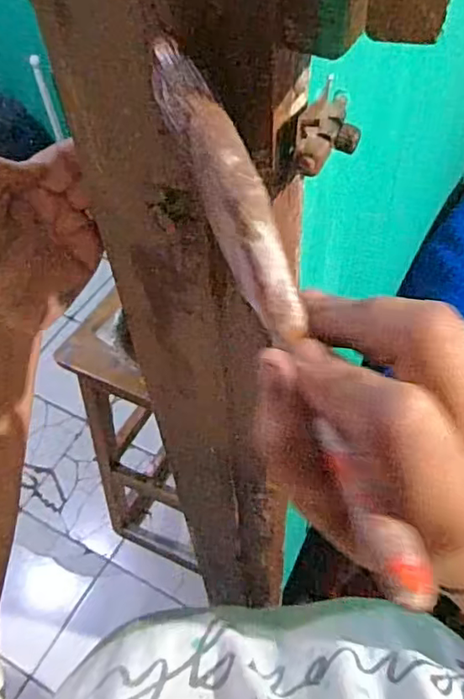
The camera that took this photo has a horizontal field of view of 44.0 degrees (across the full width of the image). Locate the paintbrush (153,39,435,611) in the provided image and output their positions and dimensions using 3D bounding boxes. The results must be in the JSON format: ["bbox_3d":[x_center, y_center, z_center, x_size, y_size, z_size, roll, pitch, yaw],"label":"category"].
[{"bbox_3d":[0.016,-0.017,0.185,0.018,0.021,0.197,-21,80,-13],"label":"paintbrush"}]

